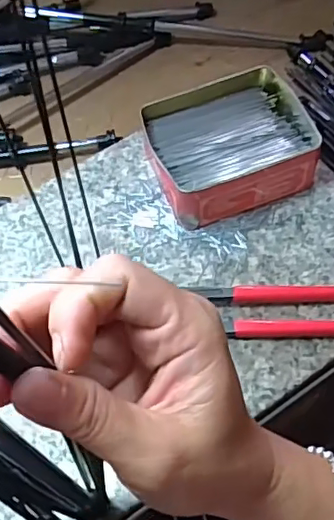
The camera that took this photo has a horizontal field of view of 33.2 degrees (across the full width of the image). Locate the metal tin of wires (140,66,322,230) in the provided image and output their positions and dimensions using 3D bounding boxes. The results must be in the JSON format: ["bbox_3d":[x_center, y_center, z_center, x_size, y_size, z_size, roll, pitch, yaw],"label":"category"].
[{"bbox_3d":[0.051,-0.091,0.453,0.132,0.047,0.106,-23,61,-10],"label":"metal tin of wires"}]

